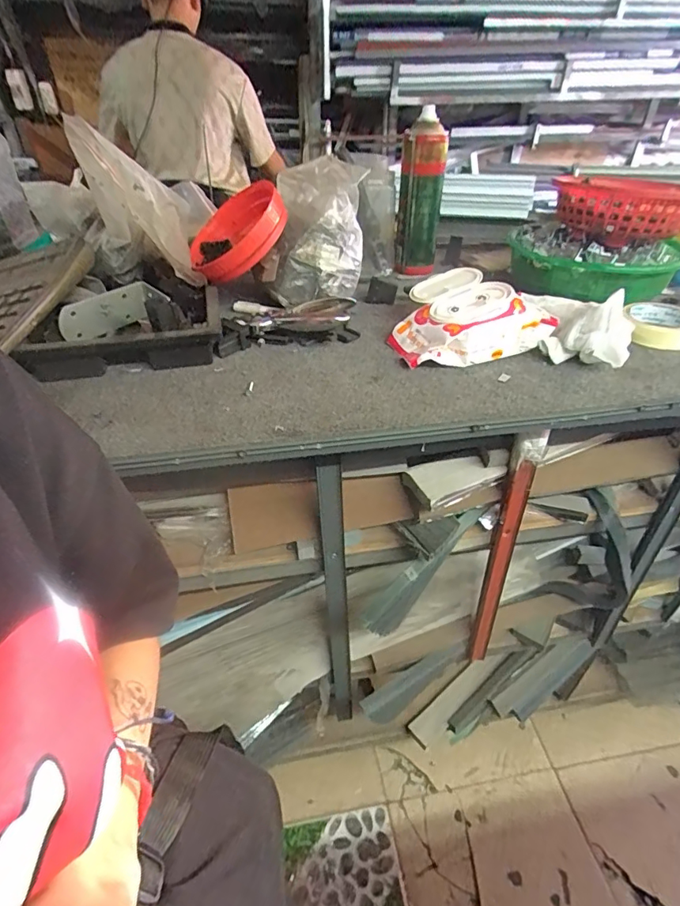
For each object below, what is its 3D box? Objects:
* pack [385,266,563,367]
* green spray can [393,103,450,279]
[{"bbox_3d":[0.144,-0.170,0.571,0.173,0.055,0.141,-12,40,-15],"label":"pack"},{"bbox_3d":[0.120,-0.382,0.720,0.062,0.209,0.076,5,38,7],"label":"green spray can"}]

